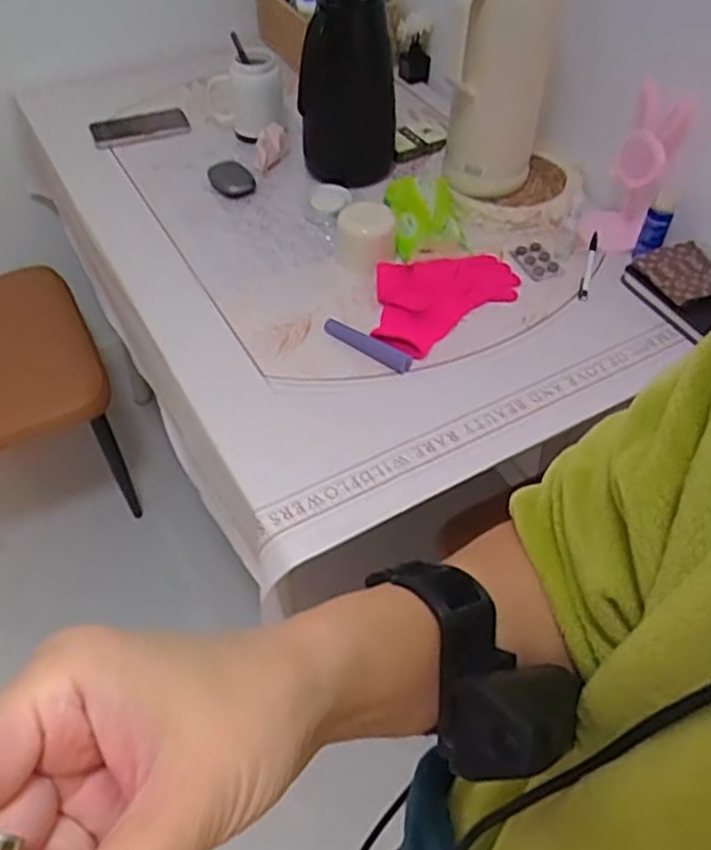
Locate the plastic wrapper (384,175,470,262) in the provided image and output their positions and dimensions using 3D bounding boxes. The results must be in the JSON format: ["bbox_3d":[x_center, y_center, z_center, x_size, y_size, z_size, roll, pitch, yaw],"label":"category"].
[{"bbox_3d":[0.105,-0.305,1.022,0.104,0.068,0.124,-9,51,-8],"label":"plastic wrapper"}]

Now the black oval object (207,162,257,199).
[{"bbox_3d":[-0.195,-0.389,1.123,0.060,0.024,0.091,-27,56,-22],"label":"black oval object"}]

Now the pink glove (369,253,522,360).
[{"bbox_3d":[0.106,-0.185,0.955,0.243,0.031,0.148,-32,58,-25],"label":"pink glove"}]

